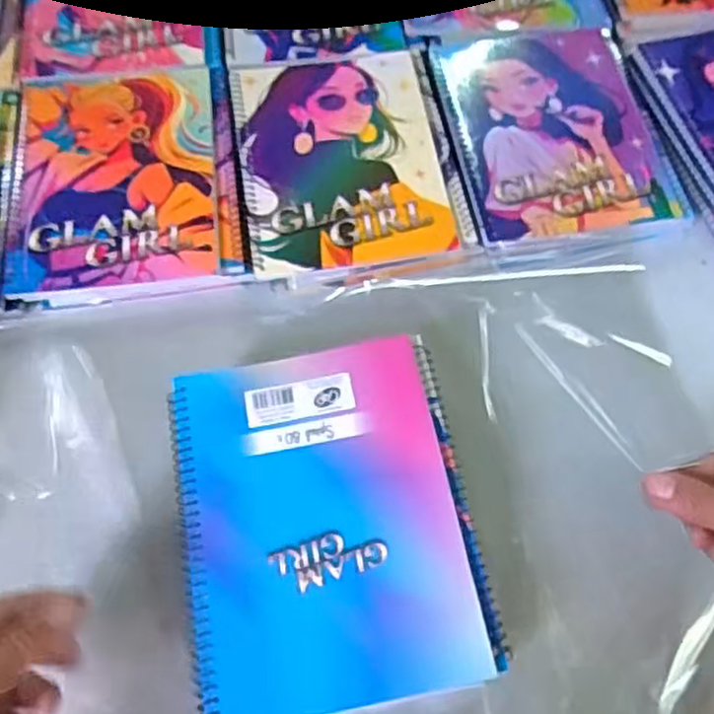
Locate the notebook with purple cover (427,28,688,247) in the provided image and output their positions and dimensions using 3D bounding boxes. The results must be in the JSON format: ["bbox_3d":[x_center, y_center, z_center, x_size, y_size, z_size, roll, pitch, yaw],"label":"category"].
[{"bbox_3d":[0.150,-0.180,0.563,0.151,0.013,0.195,-9,66,-5],"label":"notebook with purple cover"}]

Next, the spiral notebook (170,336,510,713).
[{"bbox_3d":[-0.017,0.087,0.403,0.154,0.014,0.194,-10,66,-5],"label":"spiral notebook"}]

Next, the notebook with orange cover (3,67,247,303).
[{"bbox_3d":[-0.174,-0.139,0.543,0.162,0.007,0.196,-6,66,-4],"label":"notebook with orange cover"}]

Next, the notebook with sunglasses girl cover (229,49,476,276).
[{"bbox_3d":[-0.008,-0.155,0.552,0.157,0.013,0.194,-8,66,-5],"label":"notebook with sunglasses girl cover"}]

